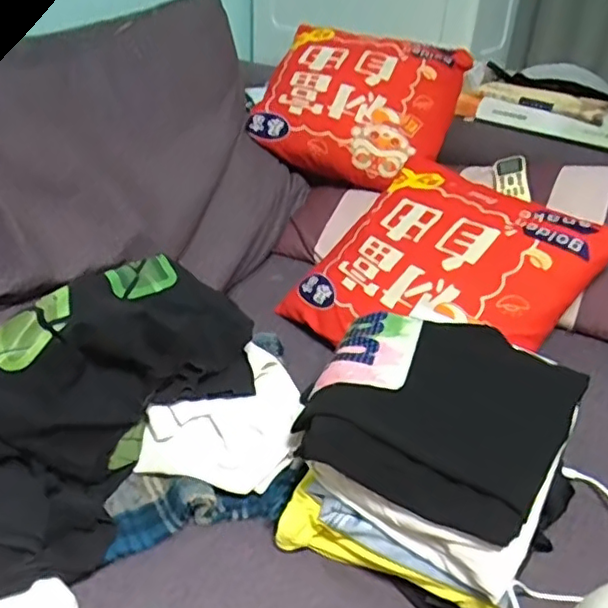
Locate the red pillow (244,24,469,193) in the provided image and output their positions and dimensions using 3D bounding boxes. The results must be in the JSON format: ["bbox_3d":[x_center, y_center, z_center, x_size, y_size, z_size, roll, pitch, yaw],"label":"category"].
[{"bbox_3d":[0.093,-0.353,1.111,0.333,0.120,0.287,18,77,6],"label":"red pillow"}]

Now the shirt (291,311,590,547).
[{"bbox_3d":[0.138,0.101,0.630,0.254,0.048,0.244,16,35,19],"label":"shirt"}]

